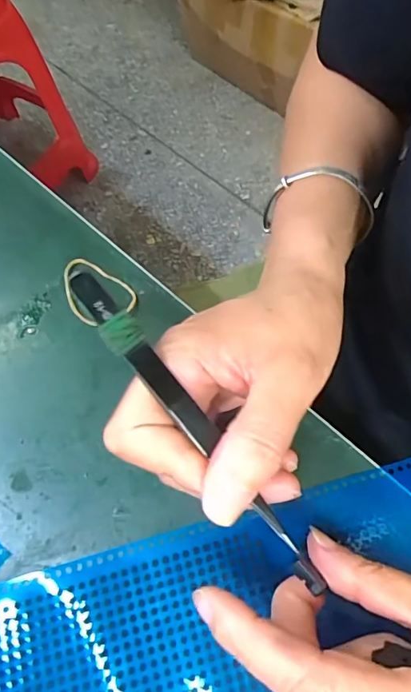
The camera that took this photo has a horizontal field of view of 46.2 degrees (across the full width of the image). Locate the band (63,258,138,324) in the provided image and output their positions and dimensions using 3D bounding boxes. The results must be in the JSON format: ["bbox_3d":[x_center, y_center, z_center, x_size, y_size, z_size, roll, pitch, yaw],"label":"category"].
[{"bbox_3d":[-0.063,-0.030,0.269,0.046,0.004,0.032,34,72,14],"label":"band"}]

